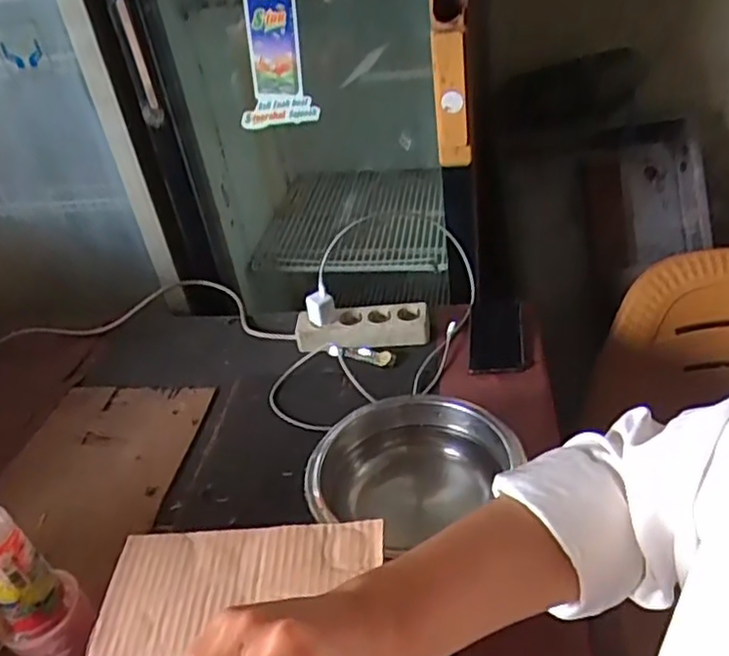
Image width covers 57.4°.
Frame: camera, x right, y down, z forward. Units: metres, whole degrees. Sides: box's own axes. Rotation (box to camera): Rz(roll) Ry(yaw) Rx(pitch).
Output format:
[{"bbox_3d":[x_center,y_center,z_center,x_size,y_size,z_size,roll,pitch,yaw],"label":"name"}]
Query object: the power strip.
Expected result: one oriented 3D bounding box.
[{"bbox_3d":[-0.003,0.002,0.997,0.200,0.050,0.052,-6,35,2],"label":"power strip"}]

